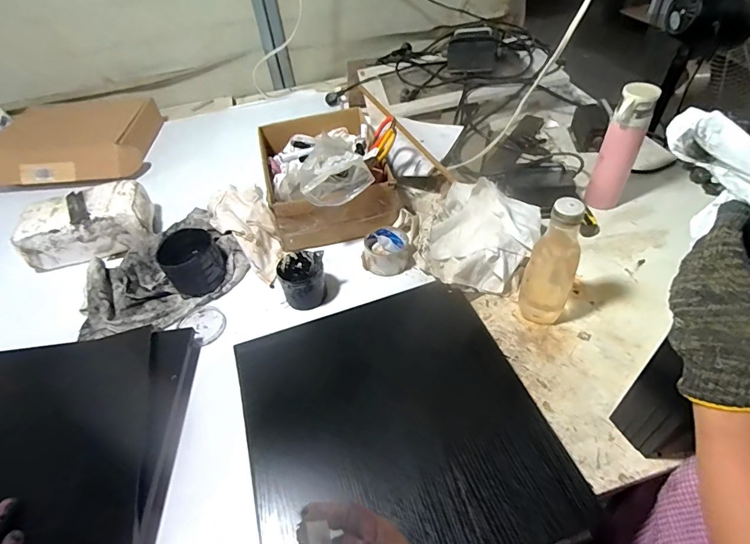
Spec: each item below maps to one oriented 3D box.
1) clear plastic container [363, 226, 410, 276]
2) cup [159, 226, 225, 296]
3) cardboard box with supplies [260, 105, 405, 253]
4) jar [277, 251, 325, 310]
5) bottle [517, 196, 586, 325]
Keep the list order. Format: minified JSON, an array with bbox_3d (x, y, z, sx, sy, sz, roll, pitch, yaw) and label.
[{"bbox_3d":[0.022,-0.043,0.820,0.093,0.056,0.091,-6,47,1],"label":"clear plastic container"},{"bbox_3d":[-0.341,-0.015,0.797,0.097,0.089,0.099,-3,47,3],"label":"cup"},{"bbox_3d":[-0.106,-0.234,0.926,0.257,0.161,0.370,-14,47,-6],"label":"cardboard box with supplies"},{"bbox_3d":[-0.129,0.010,0.760,0.081,0.086,0.093,-17,47,-9],"label":"jar"},{"bbox_3d":[0.263,-0.002,0.632,0.068,0.224,0.060,19,52,22],"label":"bottle"}]

